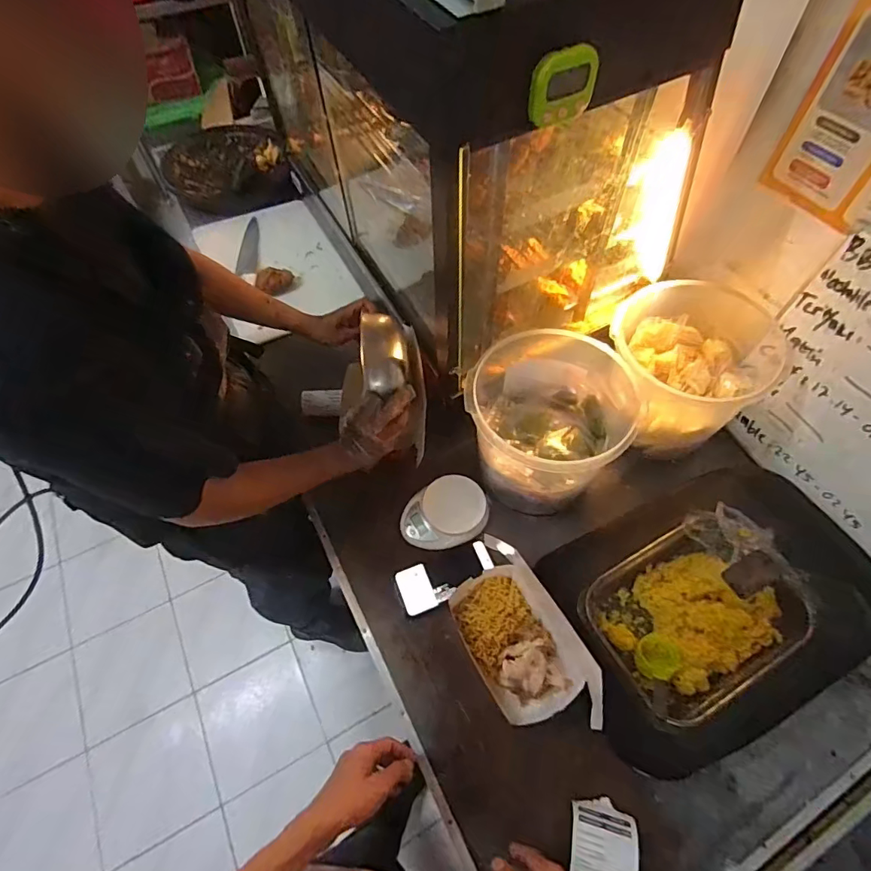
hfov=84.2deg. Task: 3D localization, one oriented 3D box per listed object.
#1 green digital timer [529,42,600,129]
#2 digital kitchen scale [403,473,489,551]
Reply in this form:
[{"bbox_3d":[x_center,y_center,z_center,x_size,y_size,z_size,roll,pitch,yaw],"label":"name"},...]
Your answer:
[{"bbox_3d":[0.121,-0.330,0.458,0.067,0.060,0.010,-20,61,-11],"label":"green digital timer"},{"bbox_3d":[0.015,0.133,0.825,0.145,0.027,0.113,-32,64,-17],"label":"digital kitchen scale"}]

